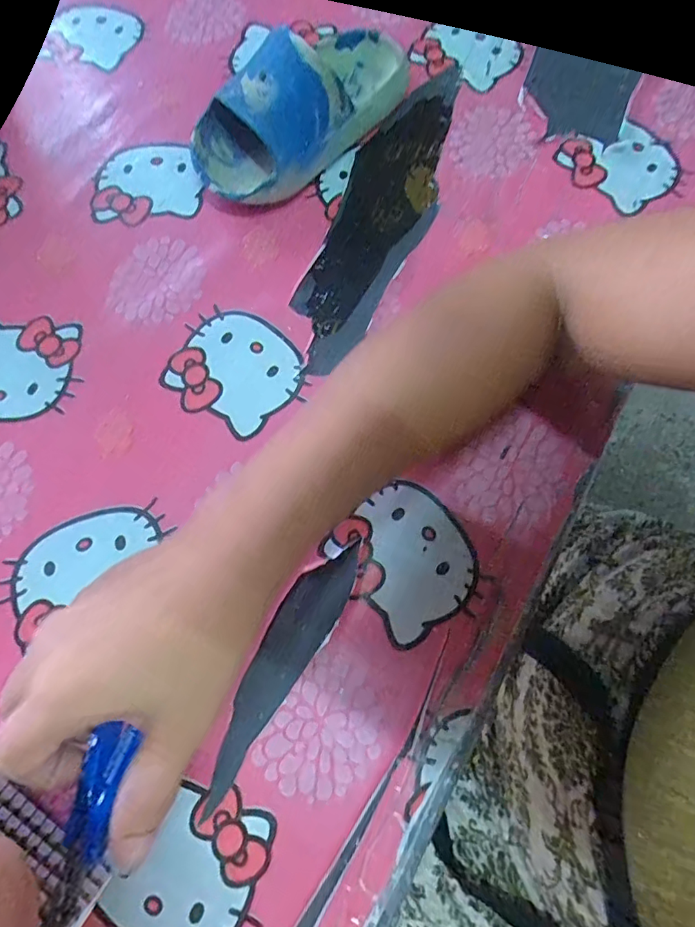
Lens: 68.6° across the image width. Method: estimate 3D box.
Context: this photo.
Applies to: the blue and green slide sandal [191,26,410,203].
[{"bbox_3d":[-0.030,-0.254,0.345,0.079,0.060,0.177,38,77,12],"label":"blue and green slide sandal"}]

